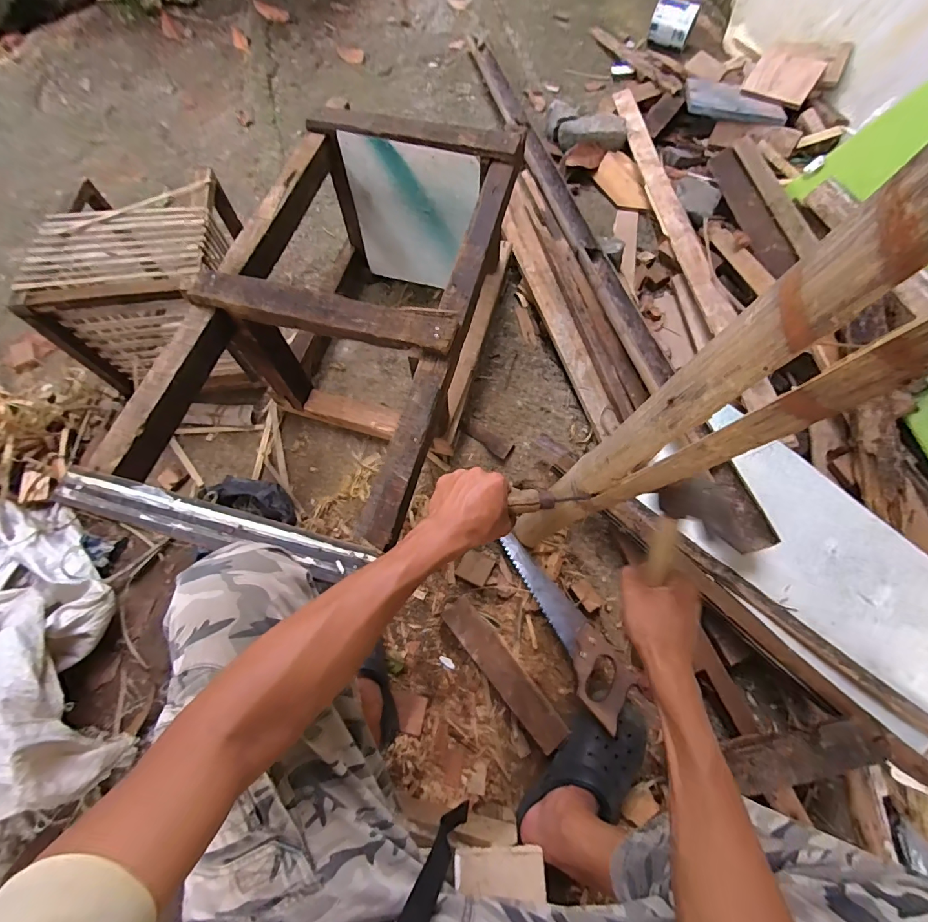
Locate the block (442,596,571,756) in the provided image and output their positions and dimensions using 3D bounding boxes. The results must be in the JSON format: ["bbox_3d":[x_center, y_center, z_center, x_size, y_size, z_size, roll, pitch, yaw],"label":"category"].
[{"bbox_3d":[0.068,0.372,0.769,0.057,0.051,0.278,-37,74,-12],"label":"block"}]

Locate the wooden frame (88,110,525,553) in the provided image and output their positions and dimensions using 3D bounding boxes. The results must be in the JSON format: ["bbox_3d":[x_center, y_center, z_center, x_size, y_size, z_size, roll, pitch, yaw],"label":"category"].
[{"bbox_3d":[-0.185,-0.235,0.828,0.409,0.369,0.758,15,71,6],"label":"wooden frame"}]

